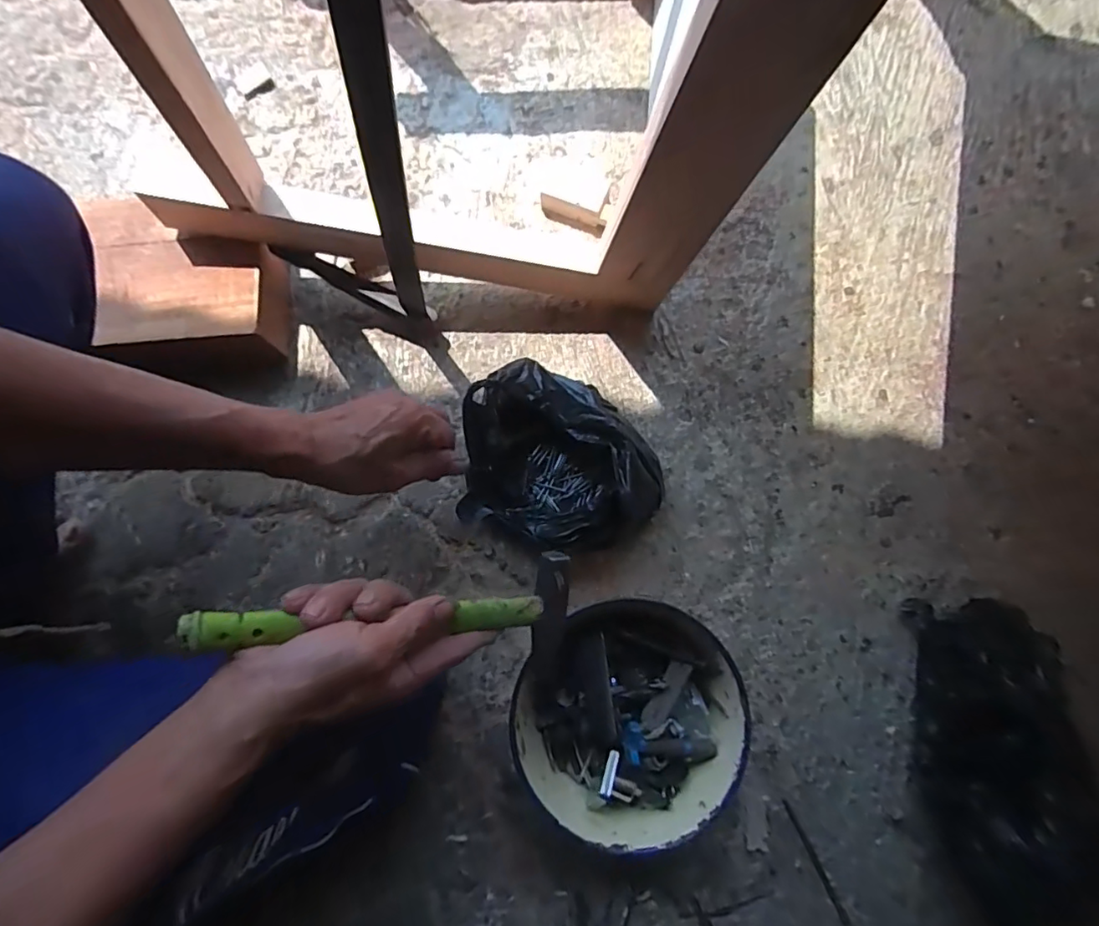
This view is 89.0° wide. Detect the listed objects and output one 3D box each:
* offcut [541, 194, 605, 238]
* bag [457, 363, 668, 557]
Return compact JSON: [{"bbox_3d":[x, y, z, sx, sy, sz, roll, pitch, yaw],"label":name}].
[{"bbox_3d":[0.025,-0.265,0.601,0.073,0.022,0.013,23,81,4],"label":"offcut"},{"bbox_3d":[0.010,0.001,0.520,0.189,0.077,0.151,22,81,4],"label":"bag"}]

